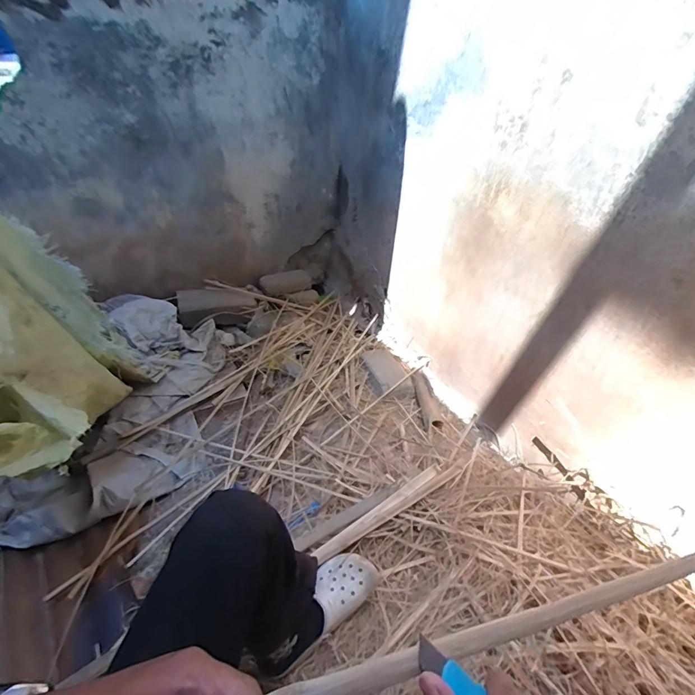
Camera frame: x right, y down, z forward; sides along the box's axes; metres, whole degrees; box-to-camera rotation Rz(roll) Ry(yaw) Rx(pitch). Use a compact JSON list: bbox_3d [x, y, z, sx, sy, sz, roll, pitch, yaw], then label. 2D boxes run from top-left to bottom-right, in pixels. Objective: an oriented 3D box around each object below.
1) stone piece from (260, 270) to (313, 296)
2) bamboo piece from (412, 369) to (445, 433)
[{"bbox_3d":[-0.258,-0.272,1.662,0.218,0.068,0.088,-12,41,-13],"label":"stone piece"},{"bbox_3d":[0.249,0.170,1.233,0.064,0.075,0.228,-2,40,-1],"label":"bamboo piece"}]

